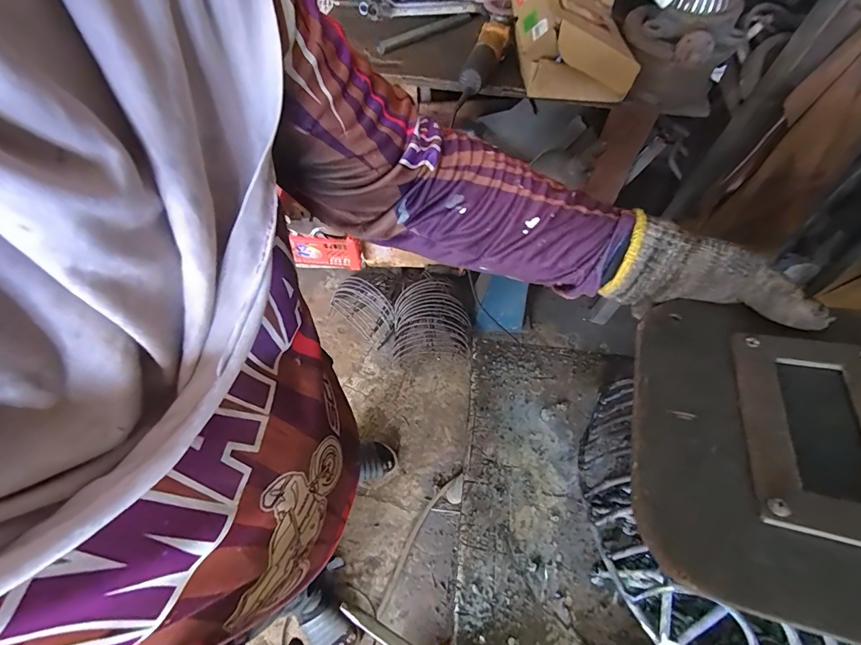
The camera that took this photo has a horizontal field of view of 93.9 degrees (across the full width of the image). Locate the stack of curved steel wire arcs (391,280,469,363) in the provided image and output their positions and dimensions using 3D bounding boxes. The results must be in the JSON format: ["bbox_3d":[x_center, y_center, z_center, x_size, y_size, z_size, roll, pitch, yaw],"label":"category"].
[{"bbox_3d":[0.003,-0.003,1.389,0.259,0.165,0.257,1,60,-1],"label":"stack of curved steel wire arcs"}]

